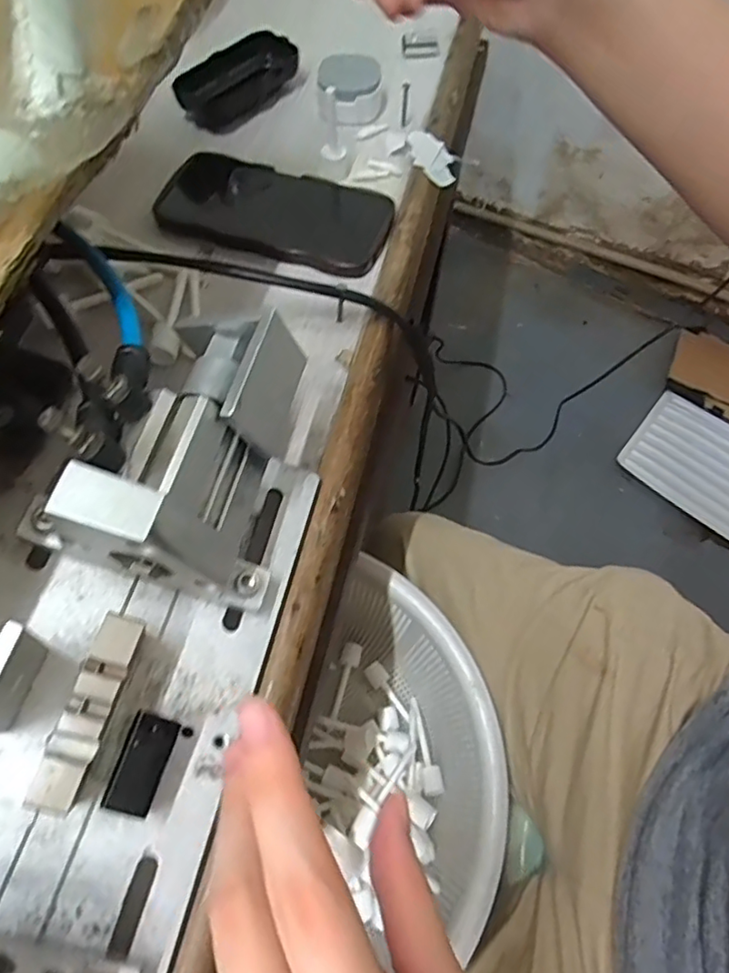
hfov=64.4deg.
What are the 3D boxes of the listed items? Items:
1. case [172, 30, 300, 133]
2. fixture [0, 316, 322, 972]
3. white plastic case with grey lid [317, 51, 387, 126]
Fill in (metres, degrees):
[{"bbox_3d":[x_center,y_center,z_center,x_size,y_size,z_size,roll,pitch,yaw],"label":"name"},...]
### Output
[{"bbox_3d":[-0.107,-0.347,0.498,0.058,0.028,0.112,34,68,14],"label":"case"},{"bbox_3d":[-0.121,0.093,0.225,0.147,0.108,0.373,18,65,7],"label":"fixture"},{"bbox_3d":[-0.010,-0.331,0.485,0.056,0.028,0.057,-4,65,-3],"label":"white plastic case with grey lid"}]

